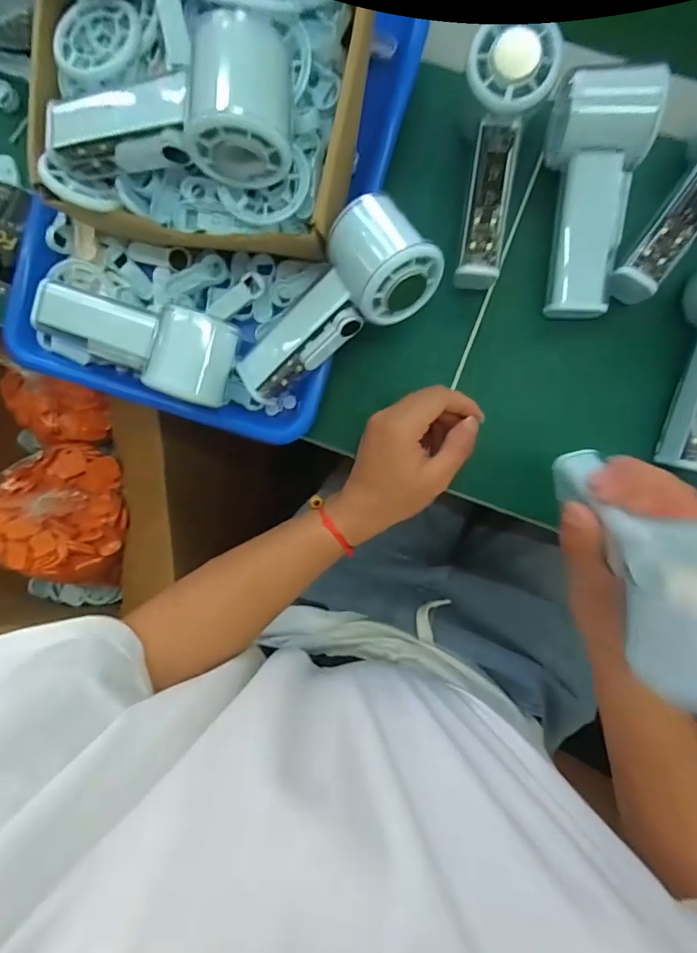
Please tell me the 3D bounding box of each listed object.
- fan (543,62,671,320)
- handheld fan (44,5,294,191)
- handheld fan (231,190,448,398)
[{"bbox_3d":[0.160,-0.187,0.310,0.057,0.047,0.143,9,93,4],"label":"fan"},{"bbox_3d":[-0.106,-0.211,0.263,0.148,0.050,0.074,0,92,4],"label":"handheld fan"},{"bbox_3d":[-0.015,-0.111,0.312,0.156,0.051,0.065,-33,90,27],"label":"handheld fan"}]

